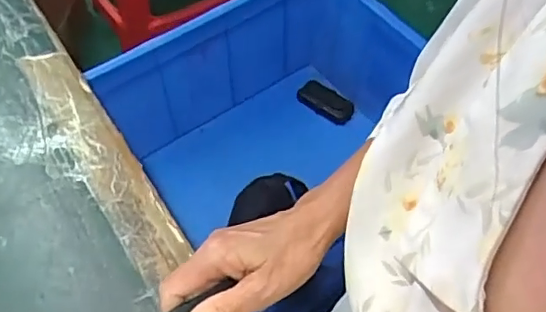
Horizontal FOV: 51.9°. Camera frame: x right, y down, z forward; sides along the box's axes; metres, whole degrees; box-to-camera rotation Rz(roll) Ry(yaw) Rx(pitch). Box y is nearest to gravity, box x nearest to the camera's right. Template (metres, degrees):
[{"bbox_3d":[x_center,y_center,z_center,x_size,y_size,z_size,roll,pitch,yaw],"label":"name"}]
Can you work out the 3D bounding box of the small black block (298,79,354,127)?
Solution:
[{"bbox_3d":[0.099,-0.100,1.045,0.108,0.021,0.053,36,63,22],"label":"small black block"}]

